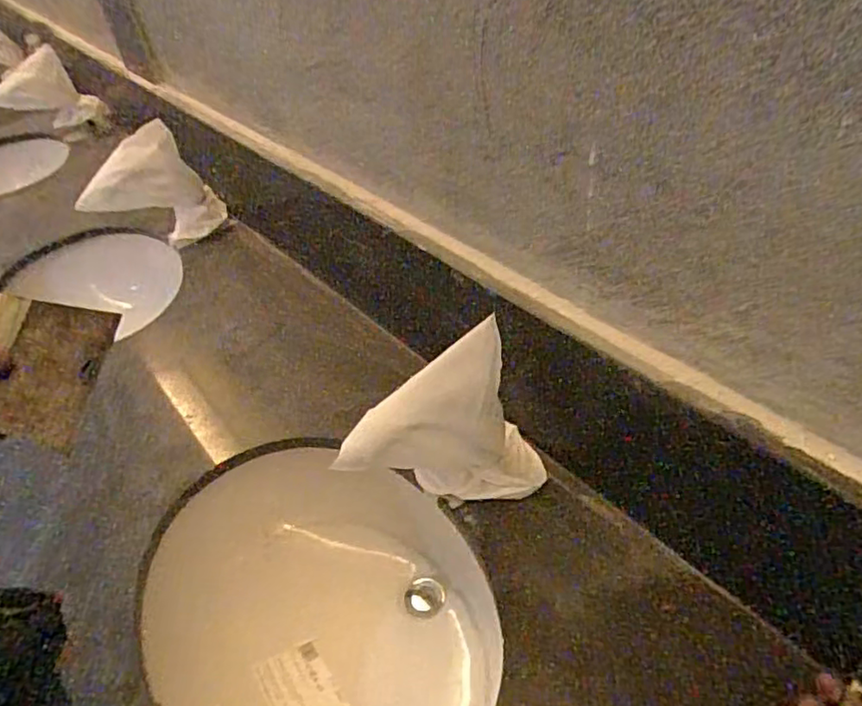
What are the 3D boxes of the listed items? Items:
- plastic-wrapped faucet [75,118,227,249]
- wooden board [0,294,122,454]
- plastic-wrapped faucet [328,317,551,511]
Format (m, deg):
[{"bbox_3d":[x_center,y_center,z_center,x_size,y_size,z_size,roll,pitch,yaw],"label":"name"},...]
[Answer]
[{"bbox_3d":[-0.515,-0.288,1.127,0.236,0.217,0.104,-18,41,-9],"label":"plastic-wrapped faucet"},{"bbox_3d":[-0.274,0.005,0.410,0.094,0.012,0.102,23,56,-28],"label":"wooden board"},{"bbox_3d":[0.018,0.097,0.632,0.212,0.213,0.085,-26,43,-18],"label":"plastic-wrapped faucet"}]

